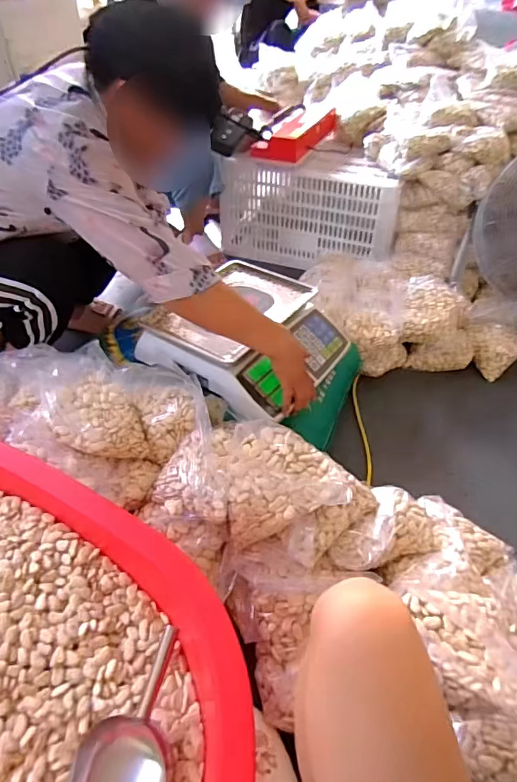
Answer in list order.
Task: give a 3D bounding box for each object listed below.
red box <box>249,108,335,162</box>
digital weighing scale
[{"bbox_3d":[0.124,-0.829,1.539,0.170,0.086,0.350,18,46,18],"label":"red box"},{"bbox_3d":[-0.019,-0.114,1.021,0.335,0.121,0.331,26,49,25],"label":"digital weighing scale"}]

